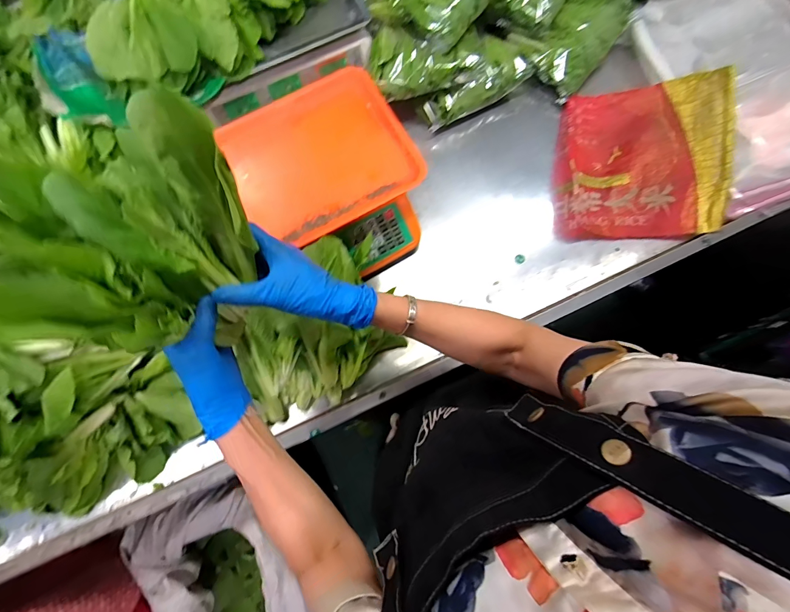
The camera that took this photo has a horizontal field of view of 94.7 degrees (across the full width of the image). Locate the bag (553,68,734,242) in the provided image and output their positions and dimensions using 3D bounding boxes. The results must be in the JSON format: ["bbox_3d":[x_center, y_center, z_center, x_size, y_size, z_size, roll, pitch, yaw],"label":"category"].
[{"bbox_3d":[0.422,-0.257,0.632,0.248,0.112,0.285,3,78,2],"label":"bag"}]

